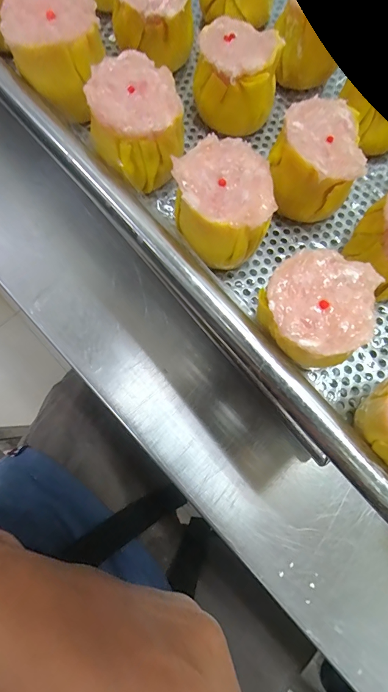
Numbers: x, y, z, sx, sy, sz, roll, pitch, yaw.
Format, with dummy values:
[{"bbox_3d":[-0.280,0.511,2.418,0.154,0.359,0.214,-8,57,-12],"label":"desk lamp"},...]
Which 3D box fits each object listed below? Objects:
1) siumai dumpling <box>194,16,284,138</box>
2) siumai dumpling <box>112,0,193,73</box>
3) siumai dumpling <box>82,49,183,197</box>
[{"bbox_3d":[0.018,-0.115,0.152,0.033,0.025,0.033,7,79,1],"label":"siumai dumpling"},{"bbox_3d":[-0.018,-0.148,0.159,0.034,0.027,0.025,4,79,0],"label":"siumai dumpling"},{"bbox_3d":[-0.022,-0.086,0.137,0.032,0.027,0.037,-12,79,-3],"label":"siumai dumpling"}]

